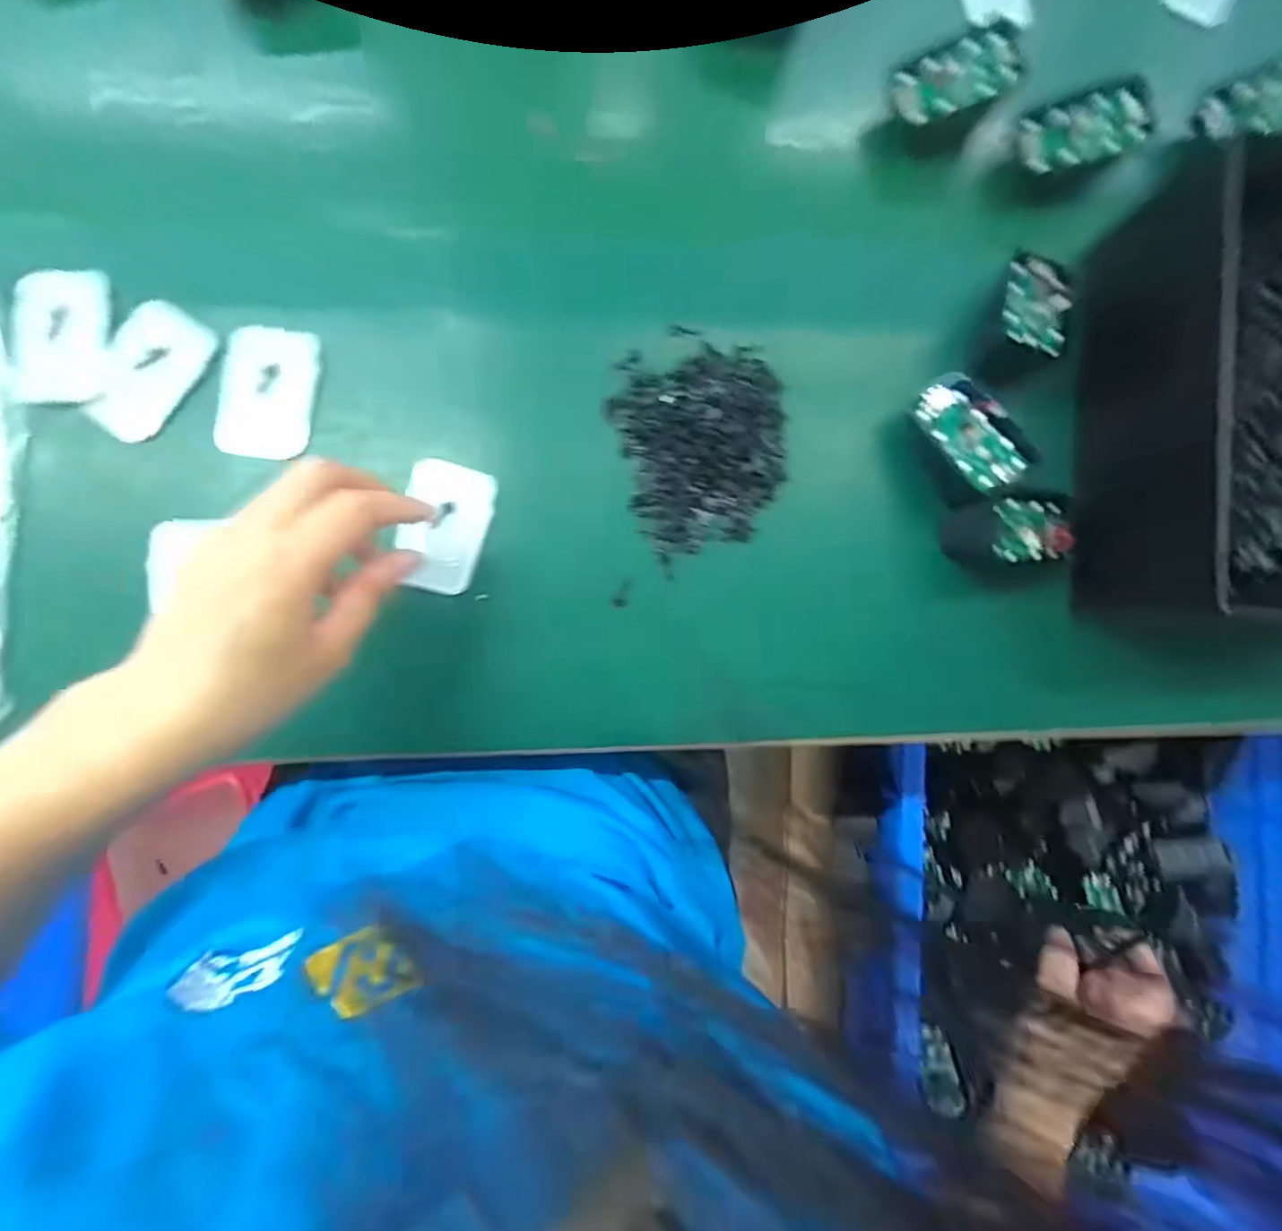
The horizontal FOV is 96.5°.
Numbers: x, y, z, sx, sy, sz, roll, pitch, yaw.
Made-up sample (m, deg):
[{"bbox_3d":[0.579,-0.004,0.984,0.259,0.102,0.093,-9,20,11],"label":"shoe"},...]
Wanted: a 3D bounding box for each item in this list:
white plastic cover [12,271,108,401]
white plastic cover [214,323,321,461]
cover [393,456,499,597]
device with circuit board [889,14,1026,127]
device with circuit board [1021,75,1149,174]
[{"bbox_3d":[-0.309,-0.149,0.303,0.044,0.007,0.068,4,86,-5],"label":"white plastic cover"},{"bbox_3d":[-0.205,-0.123,0.315,0.049,0.006,0.072,5,86,-5],"label":"white plastic cover"},{"bbox_3d":[-0.109,-0.049,0.315,0.046,0.009,0.071,11,85,-4],"label":"cover"},{"bbox_3d":[0.185,-0.317,0.334,0.075,0.009,0.039,-22,89,5],"label":"device with circuit board"},{"bbox_3d":[0.264,-0.291,0.339,0.062,0.013,0.042,-10,90,17],"label":"device with circuit board"}]

